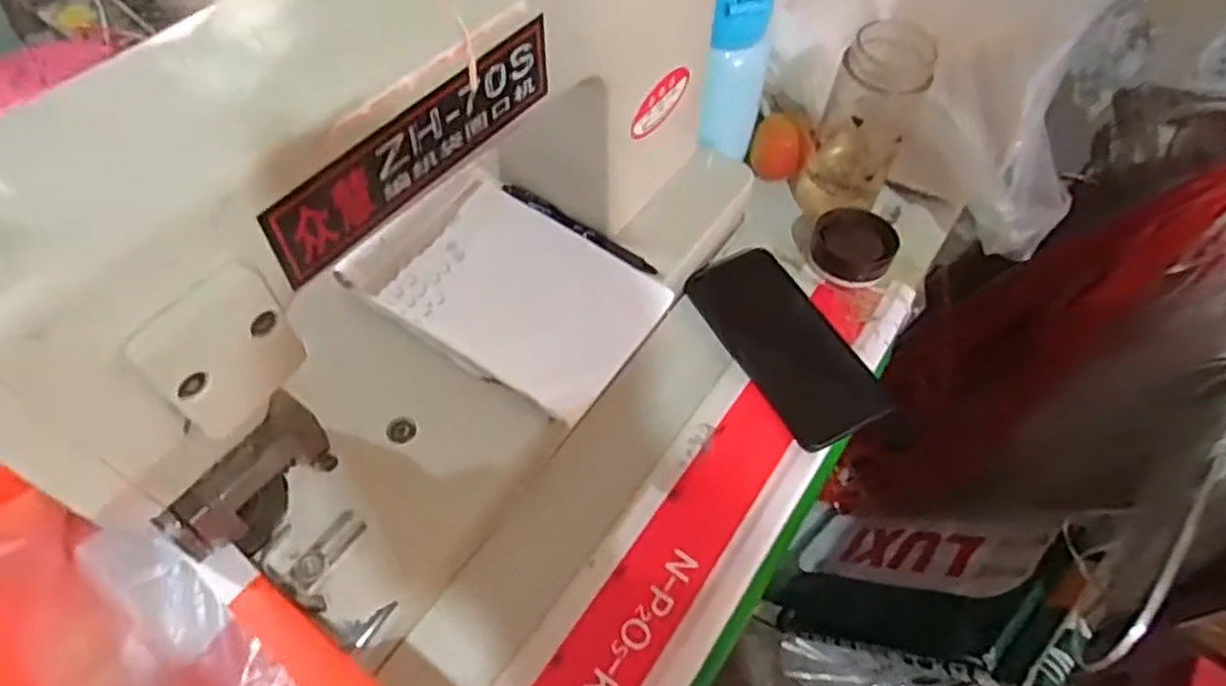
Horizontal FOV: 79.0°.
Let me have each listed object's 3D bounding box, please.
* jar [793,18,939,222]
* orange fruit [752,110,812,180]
[{"bbox_3d":[0.202,-0.173,0.596,0.068,0.157,0.067,1,57,-2],"label":"jar"},{"bbox_3d":[0.148,-0.174,0.662,0.048,0.048,0.047,10,57,3],"label":"orange fruit"}]

